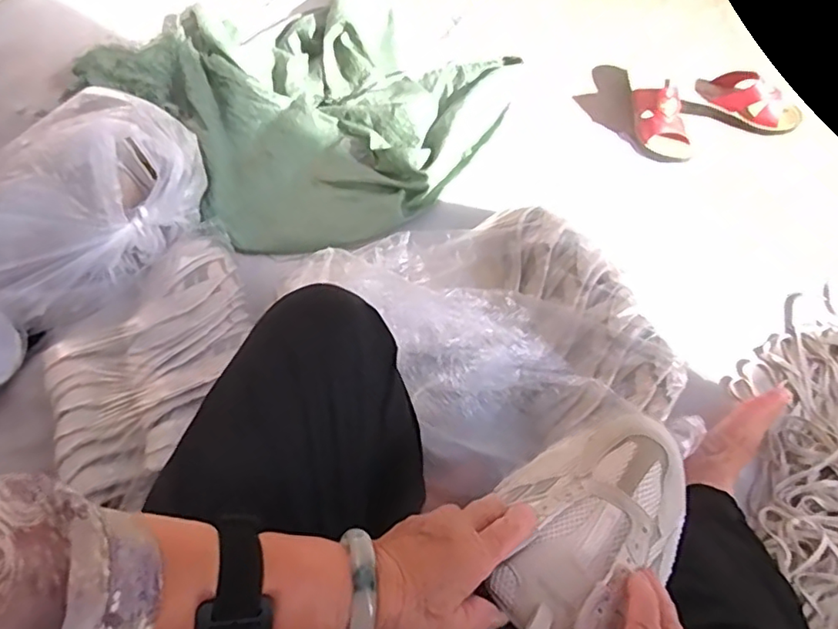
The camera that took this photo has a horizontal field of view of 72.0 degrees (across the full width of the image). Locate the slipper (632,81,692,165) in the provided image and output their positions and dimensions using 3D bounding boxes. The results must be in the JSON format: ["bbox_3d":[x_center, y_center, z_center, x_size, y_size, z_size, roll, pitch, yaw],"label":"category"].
[{"bbox_3d":[0.440,-0.350,1.043,0.089,0.078,0.148,-1,64,2],"label":"slipper"}]

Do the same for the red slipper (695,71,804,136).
[{"bbox_3d":[0.612,-0.400,1.061,0.194,0.058,0.082,26,68,14],"label":"red slipper"}]

